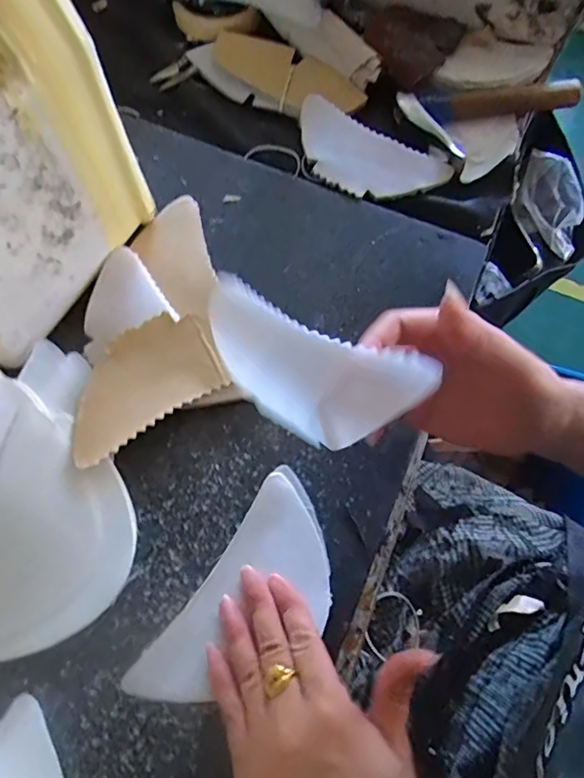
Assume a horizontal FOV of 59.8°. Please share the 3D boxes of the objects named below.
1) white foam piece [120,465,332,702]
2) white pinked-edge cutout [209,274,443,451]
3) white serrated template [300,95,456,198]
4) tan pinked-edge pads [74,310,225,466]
[{"bbox_3d":[-0.025,0.129,0.307,0.075,0.008,0.150,36,72,14],"label":"white foam piece"},{"bbox_3d":[0.001,-0.012,0.275,0.145,0.007,0.059,29,101,32],"label":"white pinked-edge cutout"},{"bbox_3d":[0.063,-0.201,0.438,0.139,0.012,0.071,28,72,6],"label":"white serrated template"},{"bbox_3d":[-0.106,-0.005,0.347,0.108,0.005,0.069,-33,75,-13],"label":"tan pinked-edge pads"}]

